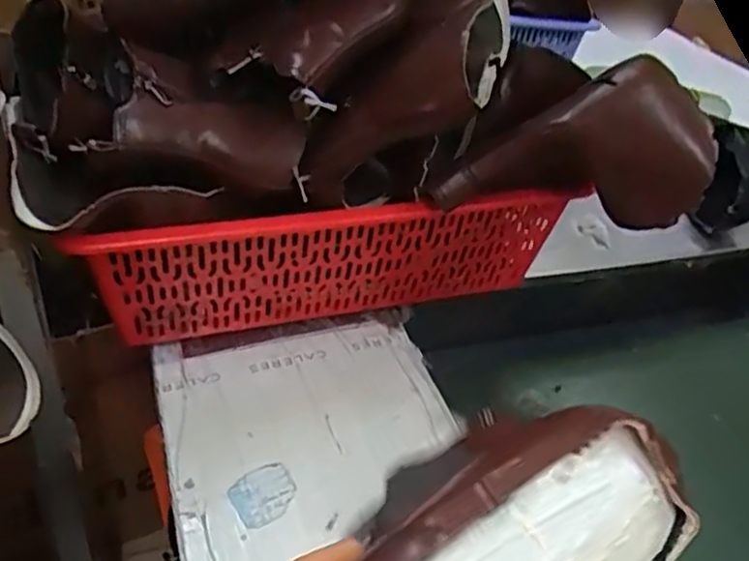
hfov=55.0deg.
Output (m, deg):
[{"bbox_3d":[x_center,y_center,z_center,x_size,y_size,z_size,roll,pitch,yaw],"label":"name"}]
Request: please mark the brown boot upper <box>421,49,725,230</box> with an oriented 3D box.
[{"bbox_3d":[0.154,-0.105,0.562,0.195,0.117,0.070,17,39,14],"label":"brown boot upper"}]

